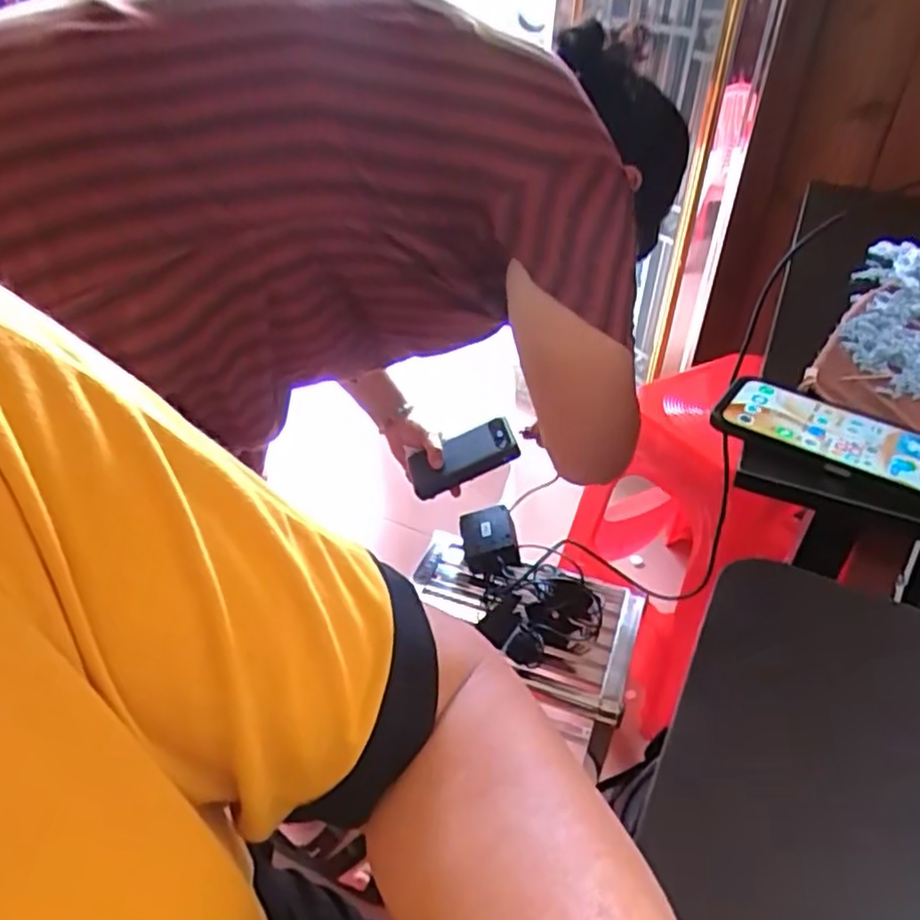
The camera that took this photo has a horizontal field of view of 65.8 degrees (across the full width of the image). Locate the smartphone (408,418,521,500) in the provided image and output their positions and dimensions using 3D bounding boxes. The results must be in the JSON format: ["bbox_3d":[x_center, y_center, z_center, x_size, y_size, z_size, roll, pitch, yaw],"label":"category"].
[{"bbox_3d":[0.001,-0.001,0.979,0.158,0.064,0.017,-24,-8,20],"label":"smartphone"}]

